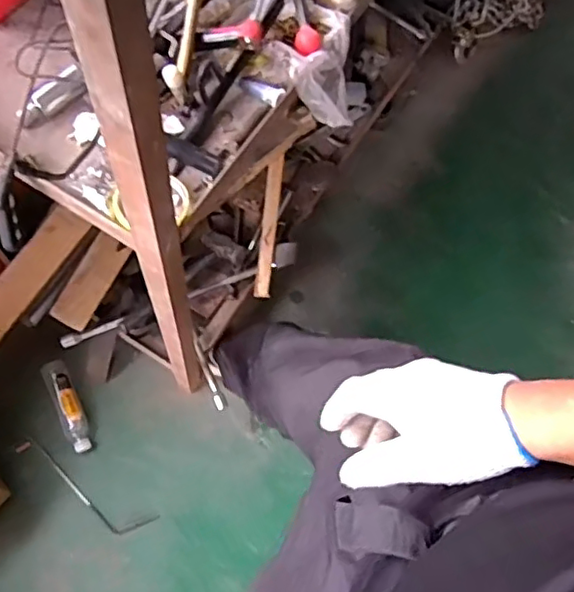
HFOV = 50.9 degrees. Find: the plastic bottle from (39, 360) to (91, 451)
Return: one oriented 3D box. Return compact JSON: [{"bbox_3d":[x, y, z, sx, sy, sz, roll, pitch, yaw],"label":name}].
[{"bbox_3d":[-0.487,0.251,1.349,0.059,0.059,0.204,-22,72,-12],"label":"plastic bottle"}]

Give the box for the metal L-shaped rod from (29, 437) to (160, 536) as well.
[{"bbox_3d":[-0.441,0.426,1.310,0.329,0.009,0.074,30,68,5],"label":"metal L-shaped rod"}]

